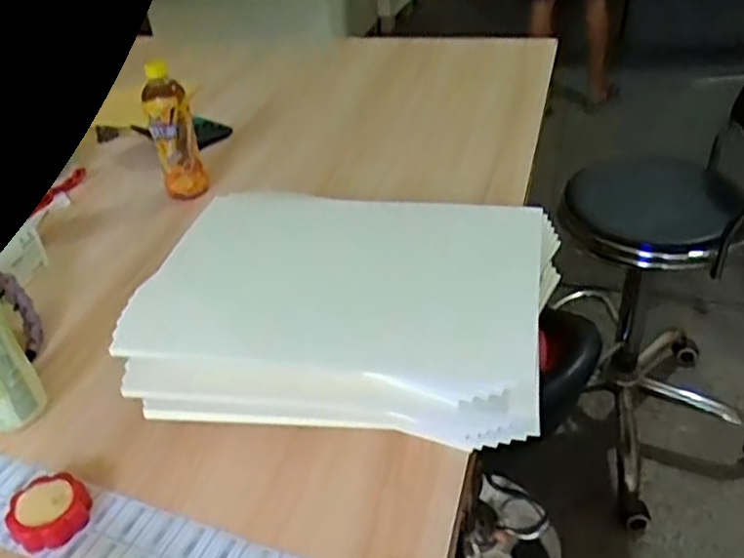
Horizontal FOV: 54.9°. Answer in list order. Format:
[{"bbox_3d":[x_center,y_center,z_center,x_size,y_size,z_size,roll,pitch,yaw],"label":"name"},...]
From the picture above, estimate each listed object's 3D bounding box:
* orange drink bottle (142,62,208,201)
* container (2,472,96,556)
[{"bbox_3d":[-0.286,-0.206,1.040,0.063,0.190,0.068,-17,37,-16],"label":"orange drink bottle"},{"bbox_3d":[-0.282,0.202,0.627,0.059,0.027,0.065,21,43,31],"label":"container"}]

